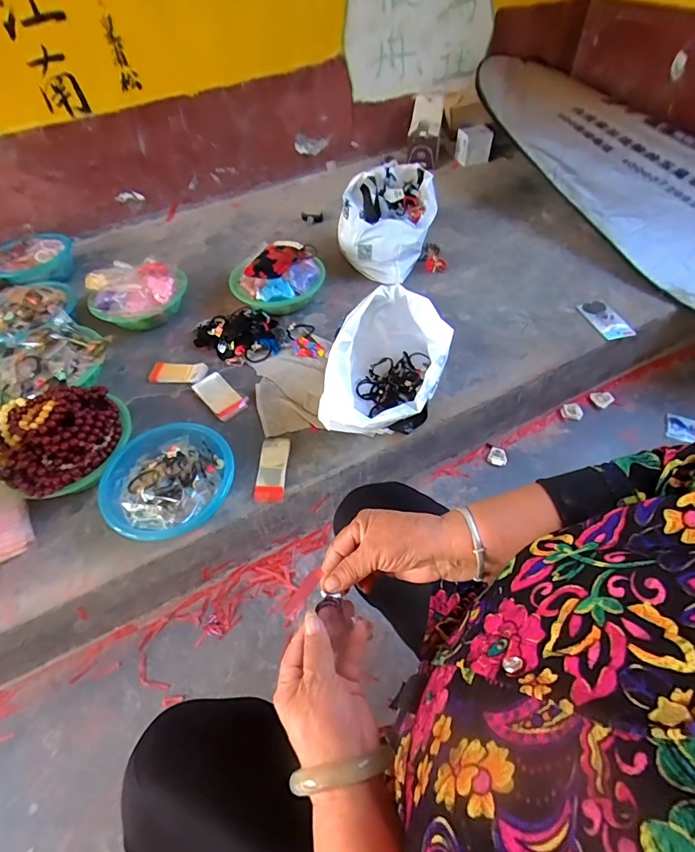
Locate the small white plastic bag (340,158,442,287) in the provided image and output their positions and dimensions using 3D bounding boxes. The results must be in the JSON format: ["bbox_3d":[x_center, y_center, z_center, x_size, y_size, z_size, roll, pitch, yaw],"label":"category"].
[{"bbox_3d":[0.120,-0.586,1.208,0.231,0.193,0.320,12,54,12],"label":"small white plastic bag"}]

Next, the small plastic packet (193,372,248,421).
[{"bbox_3d":[-0.280,-0.067,0.949,0.070,0.019,0.137,-37,60,-23],"label":"small plastic packet"}]

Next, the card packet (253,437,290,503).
[{"bbox_3d":[-0.144,0.078,0.828,0.056,0.022,0.136,1,53,3],"label":"card packet"}]

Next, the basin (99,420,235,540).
[{"bbox_3d":[-0.324,0.104,0.784,0.206,0.083,0.226,21,57,19],"label":"basin"}]

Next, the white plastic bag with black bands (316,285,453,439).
[{"bbox_3d":[0.084,-0.119,0.844,0.195,0.207,0.296,20,56,17],"label":"white plastic bag with black bands"}]

